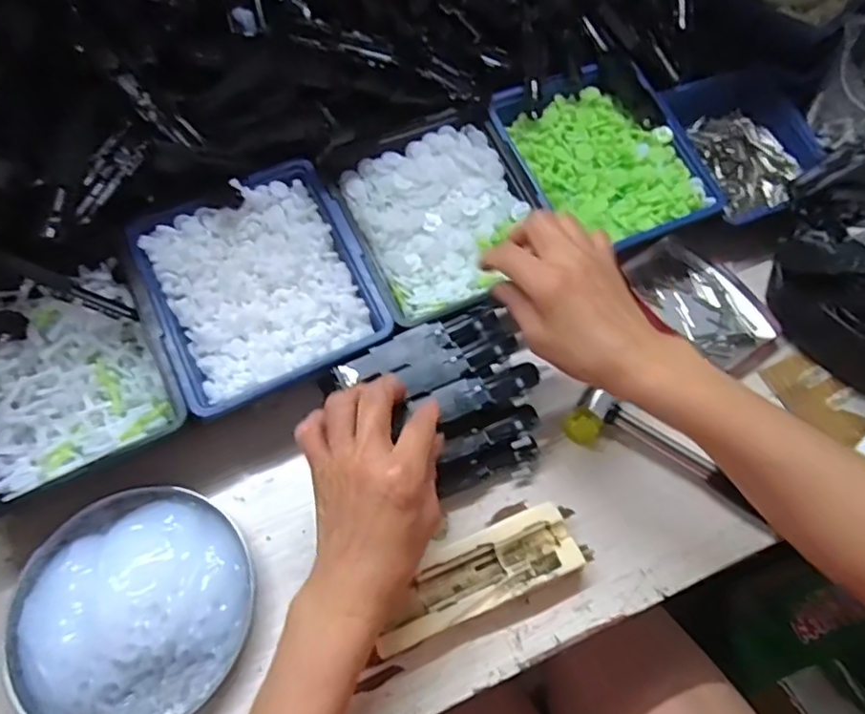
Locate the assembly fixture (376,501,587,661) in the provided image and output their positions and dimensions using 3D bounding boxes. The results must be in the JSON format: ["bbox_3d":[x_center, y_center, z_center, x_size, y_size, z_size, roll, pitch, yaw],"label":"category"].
[{"bbox_3d":[0.027,0.140,0.373,0.132,0.026,0.045,-20,64,-11],"label":"assembly fixture"}]

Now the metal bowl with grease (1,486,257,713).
[{"bbox_3d":[-0.187,0.153,0.357,0.141,0.038,0.139,0,62,-1],"label":"metal bowl with grease"}]

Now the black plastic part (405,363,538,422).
[{"bbox_3d":[0.030,0.024,0.386,0.090,0.008,0.023,-16,64,-16],"label":"black plastic part"}]

